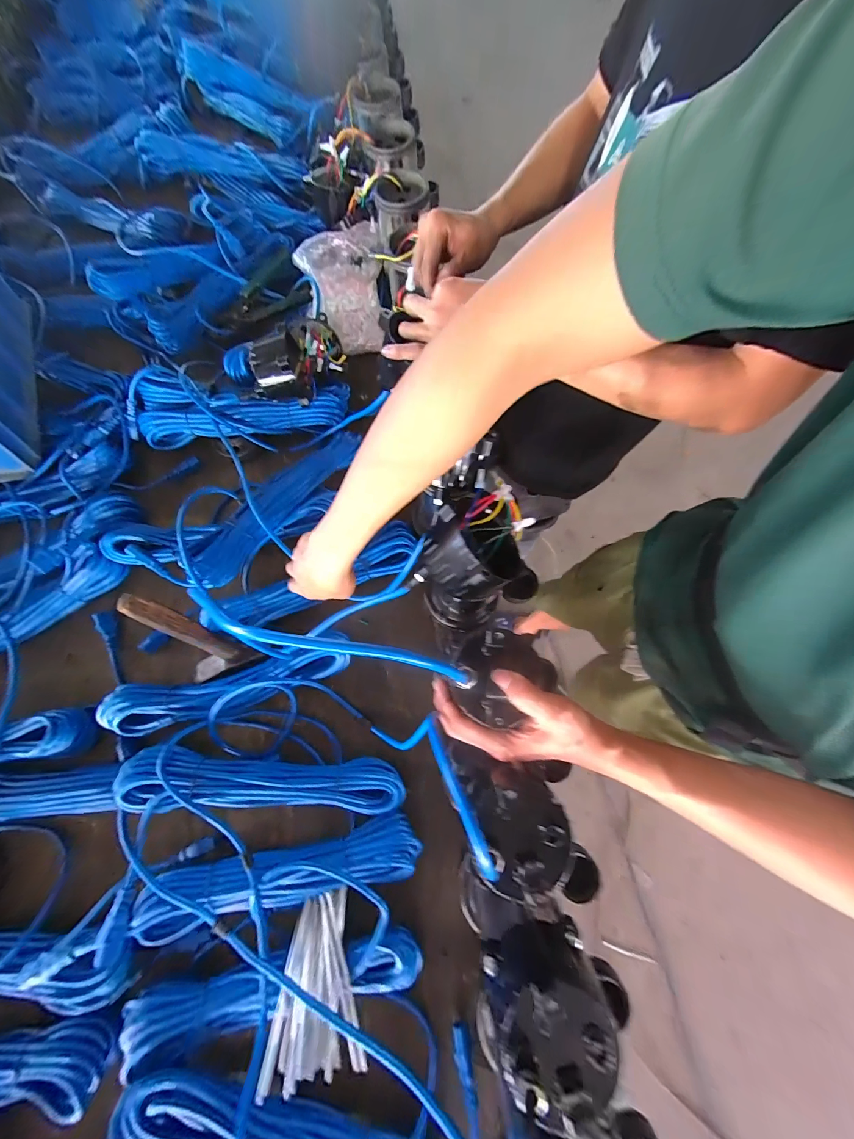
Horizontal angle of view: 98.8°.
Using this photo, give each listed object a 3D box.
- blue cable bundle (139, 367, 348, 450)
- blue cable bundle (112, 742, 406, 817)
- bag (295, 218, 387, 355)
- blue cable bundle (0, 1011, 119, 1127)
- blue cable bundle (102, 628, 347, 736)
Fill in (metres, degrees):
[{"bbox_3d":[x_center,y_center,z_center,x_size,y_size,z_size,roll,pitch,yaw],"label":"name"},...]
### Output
[{"bbox_3d":[-0.320,-0.281,0.633,0.360,0.064,0.099,-2,74,0],"label":"blue cable bundle"},{"bbox_3d":[-0.208,0.283,0.477,0.353,0.055,0.077,5,74,2],"label":"blue cable bundle"},{"bbox_3d":[-0.158,-0.515,0.685,0.153,0.093,0.207,-9,74,-2],"label":"bag"},{"bbox_3d":[-0.525,0.585,0.413,0.328,0.031,0.085,-7,74,-1],"label":"blue cable bundle"},{"bbox_3d":[-0.285,0.169,0.531,0.344,0.057,0.075,-14,74,-3],"label":"blue cable bundle"}]

